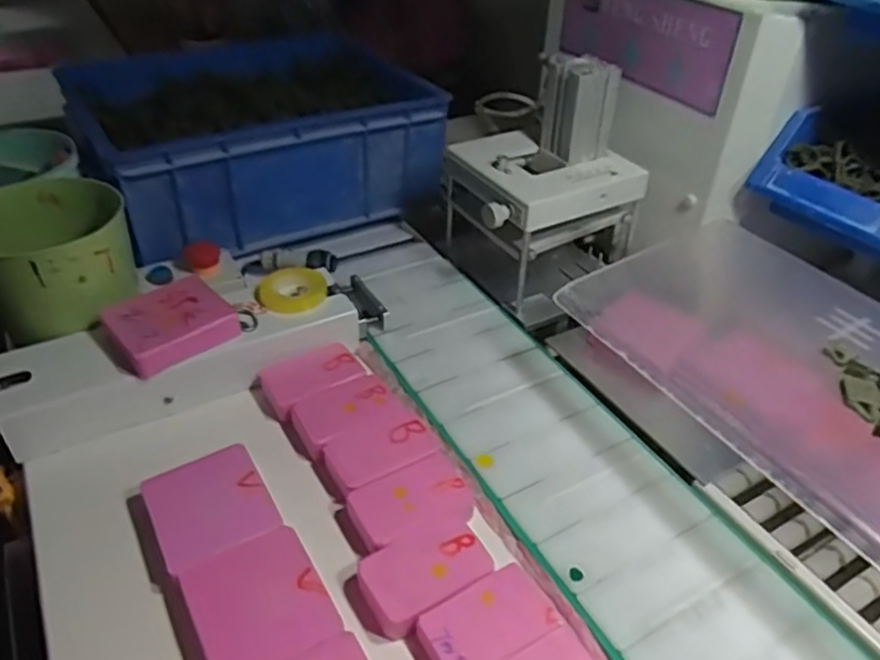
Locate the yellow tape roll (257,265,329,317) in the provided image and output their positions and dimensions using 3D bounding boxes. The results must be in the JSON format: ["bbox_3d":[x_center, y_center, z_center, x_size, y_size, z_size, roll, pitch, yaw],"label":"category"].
[{"bbox_3d":[-0.118,-0.031,0.548,0.054,0.013,0.054,1,39,-1],"label":"yellow tape roll"}]

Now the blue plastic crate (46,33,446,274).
[{"bbox_3d":[-0.186,-0.189,0.704,0.323,0.126,0.222,-24,45,-28],"label":"blue plastic crate"}]

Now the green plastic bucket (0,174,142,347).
[{"bbox_3d":[-0.289,-0.058,0.513,0.107,0.080,0.122,-20,43,-25],"label":"green plastic bucket"}]

